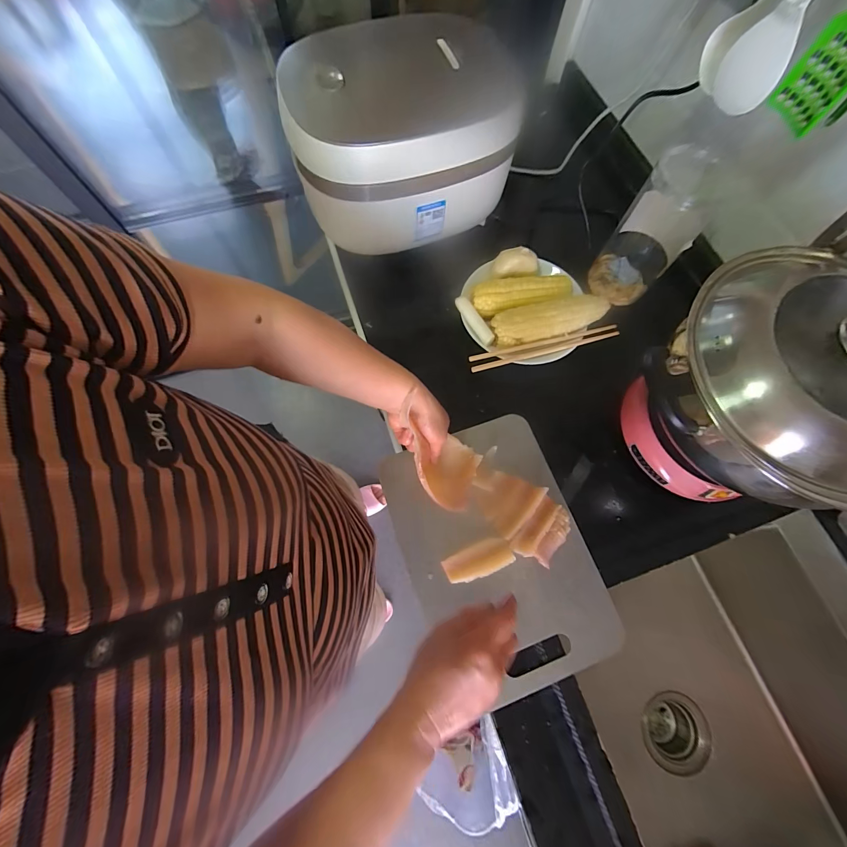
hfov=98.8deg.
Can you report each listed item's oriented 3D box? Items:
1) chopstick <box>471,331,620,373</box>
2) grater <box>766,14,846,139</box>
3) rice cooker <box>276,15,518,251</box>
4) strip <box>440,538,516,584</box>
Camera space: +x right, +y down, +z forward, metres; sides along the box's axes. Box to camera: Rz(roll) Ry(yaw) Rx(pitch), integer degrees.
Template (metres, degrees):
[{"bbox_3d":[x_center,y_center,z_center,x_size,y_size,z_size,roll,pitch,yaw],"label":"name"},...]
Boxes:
[{"bbox_3d":[0.180,-0.107,0.537,0.225,0.013,0.009,-14,72,-7],"label":"chopstick"},{"bbox_3d":[0.402,-0.360,0.326,0.014,0.161,0.062,-11,71,-6],"label":"grater"},{"bbox_3d":[-0.044,-0.415,0.549,0.288,0.179,0.237,-18,72,-8],"label":"rice cooker"},{"bbox_3d":[0.071,0.179,0.472,0.088,0.015,0.039,-21,73,-9],"label":"strip"}]

